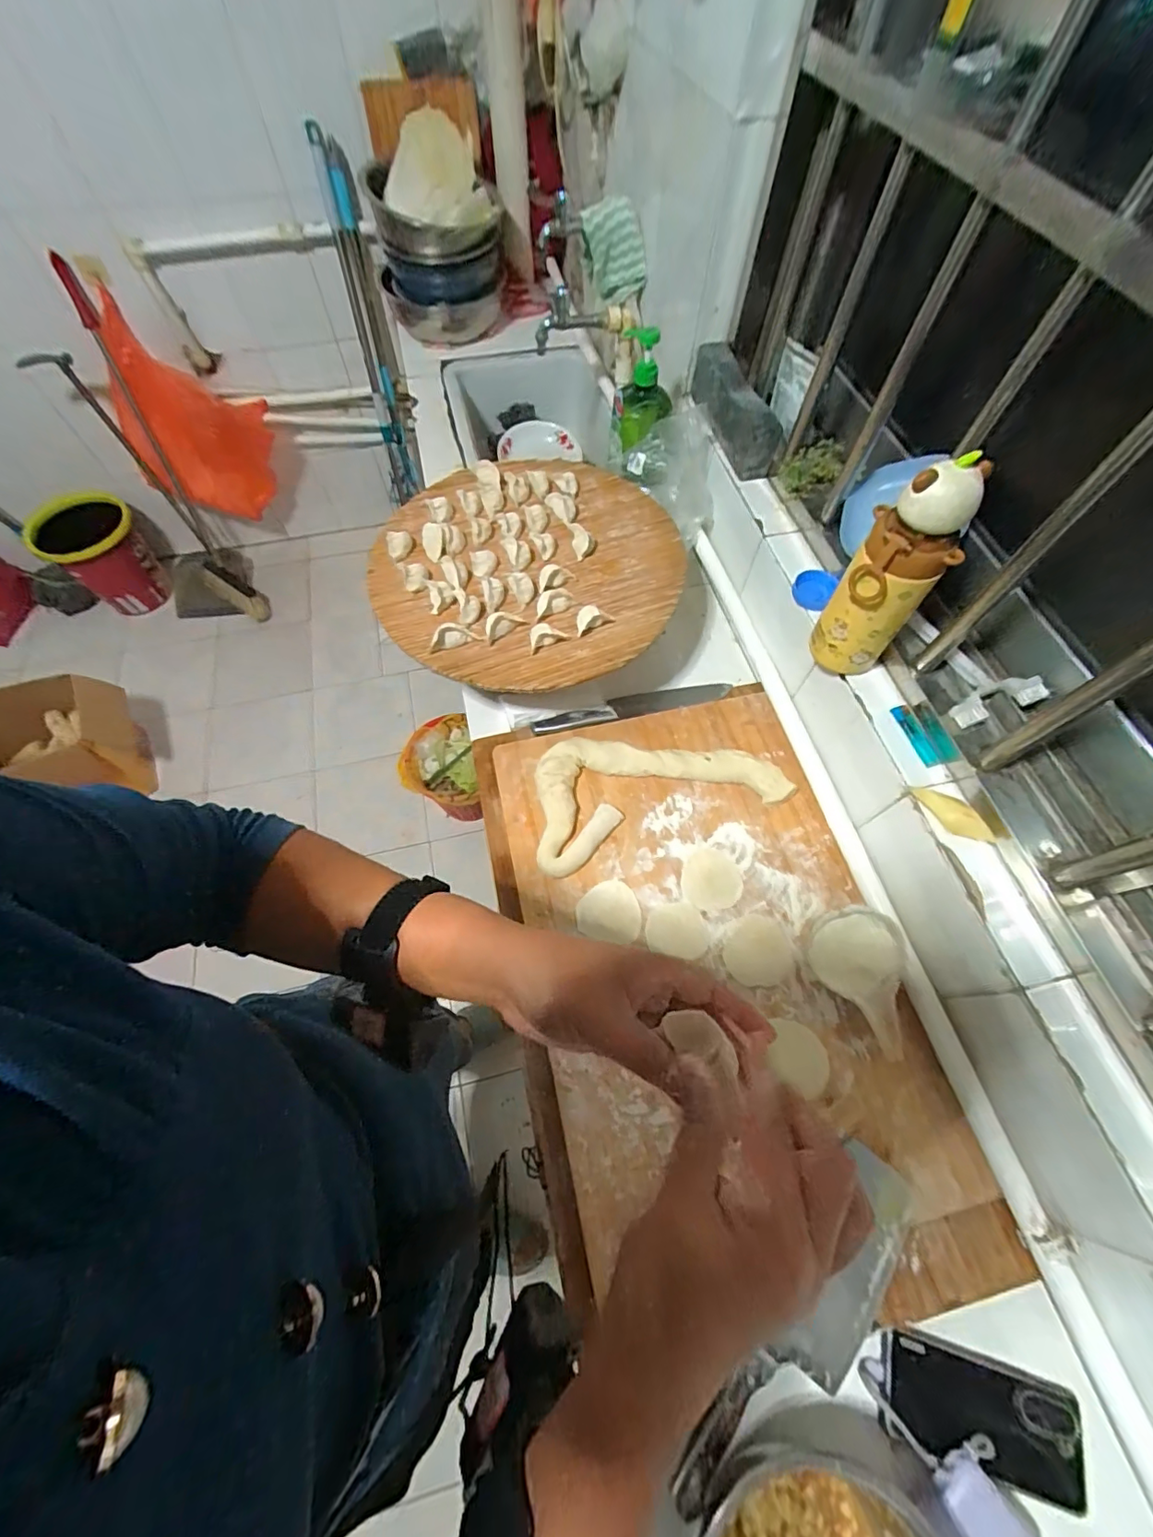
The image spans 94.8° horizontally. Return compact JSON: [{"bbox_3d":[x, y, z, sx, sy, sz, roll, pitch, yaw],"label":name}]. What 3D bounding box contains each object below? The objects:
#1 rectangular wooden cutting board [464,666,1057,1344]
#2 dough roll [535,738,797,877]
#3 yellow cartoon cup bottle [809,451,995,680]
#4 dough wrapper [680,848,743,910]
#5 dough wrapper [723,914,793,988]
[{"bbox_3d":[0.139,0.214,0.609,0.420,0.043,0.673,-11,64,-6],"label":"rectangular wooden cutting board"},{"bbox_3d":[0.093,0.016,0.685,0.319,0.031,0.154,-16,65,-9],"label":"dough roll"},{"bbox_3d":[0.310,-0.187,0.528,0.075,0.229,0.063,24,65,11],"label":"yellow cartoon cup bottle"},{"bbox_3d":[0.166,0.136,0.652,0.071,0.010,0.070,0,63,-1],"label":"dough wrapper"},{"bbox_3d":[0.209,0.212,0.616,0.074,0.004,0.076,-15,60,7],"label":"dough wrapper"}]

